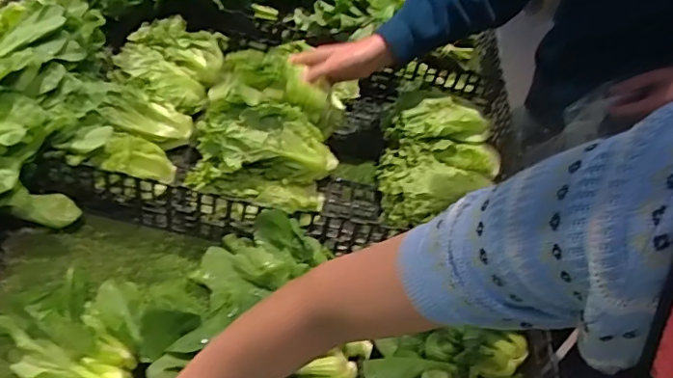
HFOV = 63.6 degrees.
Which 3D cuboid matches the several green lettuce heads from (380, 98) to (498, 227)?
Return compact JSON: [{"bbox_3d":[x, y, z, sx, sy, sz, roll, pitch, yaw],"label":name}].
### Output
[{"bbox_3d":[0.170,-0.046,0.940,0.208,0.102,0.284,18,48,12],"label":"several green lettuce heads"}]

